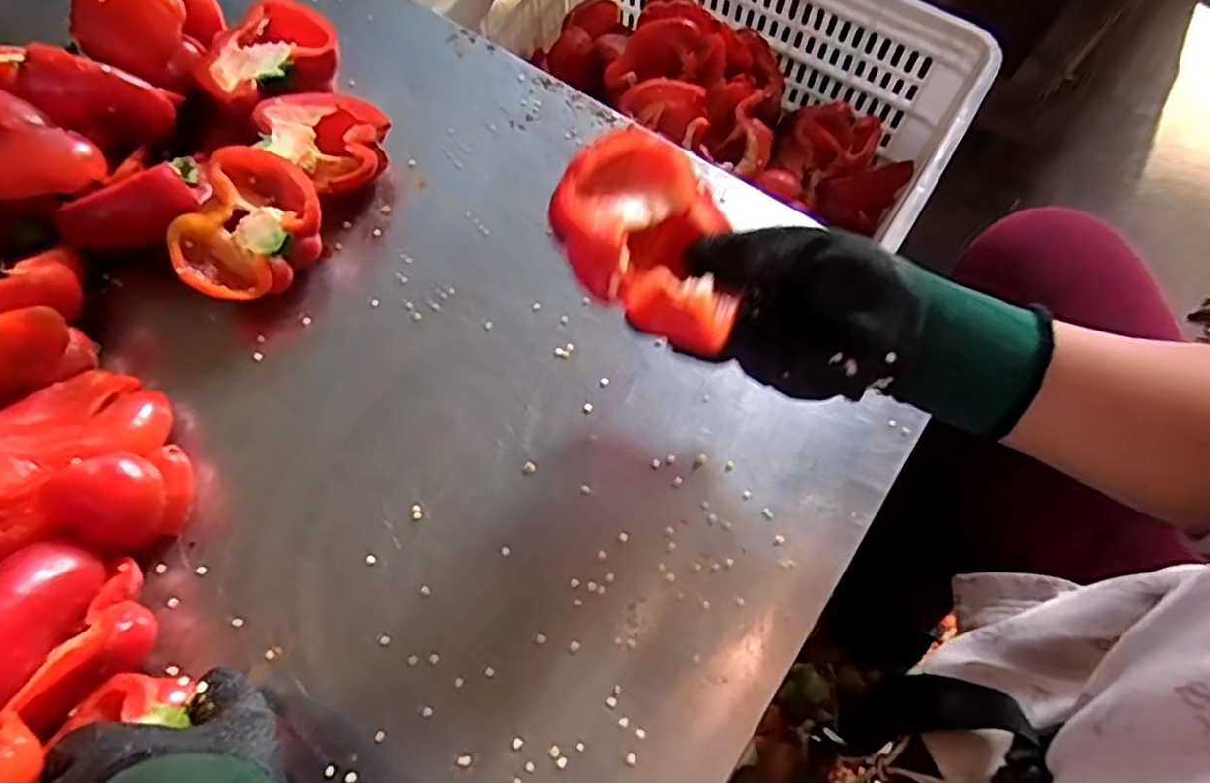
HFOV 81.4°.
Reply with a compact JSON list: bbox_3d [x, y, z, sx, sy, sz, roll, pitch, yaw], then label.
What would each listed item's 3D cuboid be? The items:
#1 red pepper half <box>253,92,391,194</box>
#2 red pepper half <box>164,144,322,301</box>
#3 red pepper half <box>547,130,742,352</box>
[{"bbox_3d":[-0.196,-0.173,0.500,0.085,0.043,0.069,18,68,6],"label":"red pepper half"},{"bbox_3d":[-0.229,-0.101,0.463,0.071,0.057,0.095,22,69,8],"label":"red pepper half"},{"bbox_3d":[0.018,-0.074,0.348,0.097,0.045,0.082,42,55,-15],"label":"red pepper half"}]

